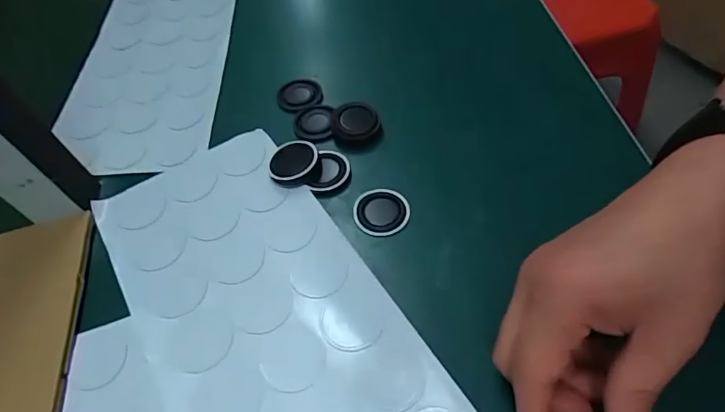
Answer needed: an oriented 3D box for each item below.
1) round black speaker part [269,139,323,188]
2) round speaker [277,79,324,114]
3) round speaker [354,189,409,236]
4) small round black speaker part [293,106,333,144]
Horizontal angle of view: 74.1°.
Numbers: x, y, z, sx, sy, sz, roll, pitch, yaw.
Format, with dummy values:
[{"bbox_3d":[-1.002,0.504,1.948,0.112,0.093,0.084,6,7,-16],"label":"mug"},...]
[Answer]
[{"bbox_3d":[-0.051,-0.031,0.360,0.038,0.012,0.039,-17,54,-7],"label":"round black speaker part"},{"bbox_3d":[-0.055,-0.097,0.415,0.037,0.006,0.041,-12,54,-3],"label":"round speaker"},{"bbox_3d":[0.014,0.003,0.337,0.037,0.004,0.038,-3,54,4],"label":"round speaker"},{"bbox_3d":[-0.040,-0.067,0.392,0.031,0.006,0.038,-5,54,2],"label":"small round black speaker part"}]

